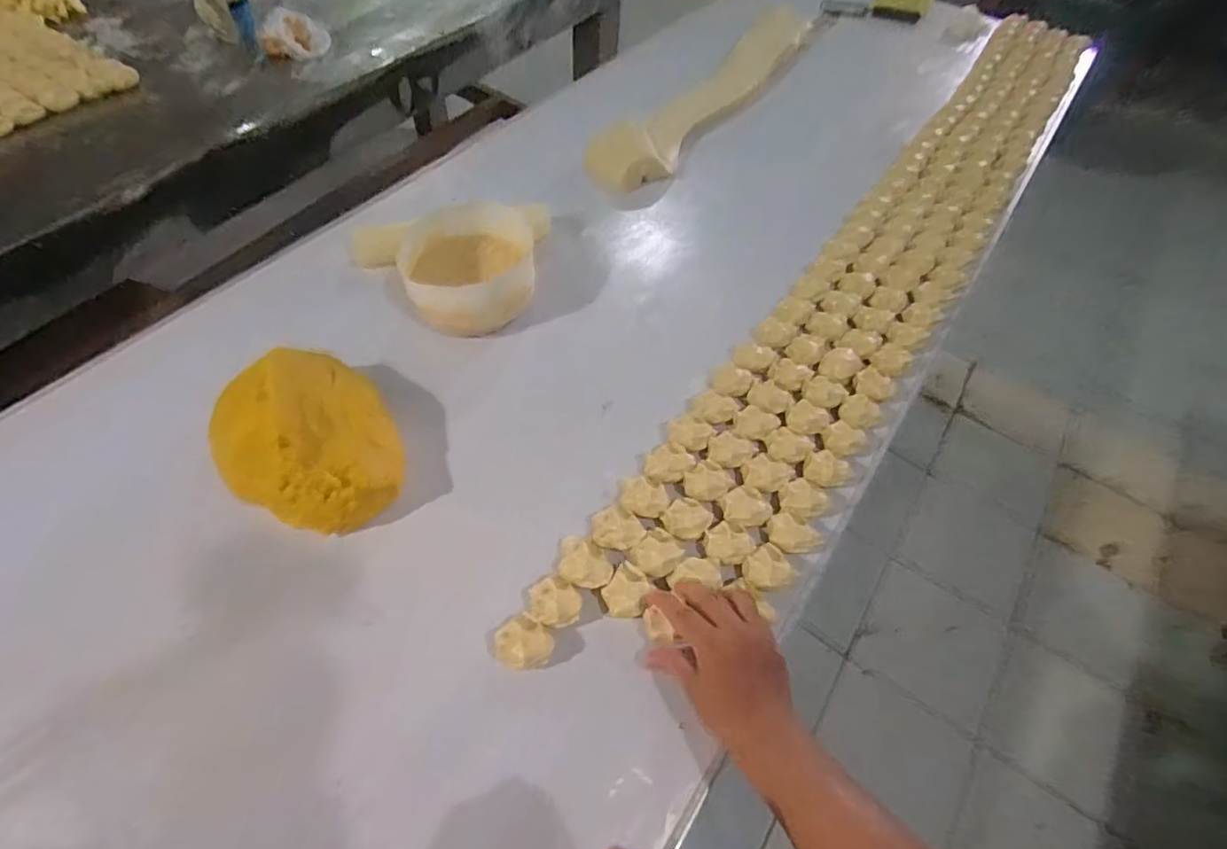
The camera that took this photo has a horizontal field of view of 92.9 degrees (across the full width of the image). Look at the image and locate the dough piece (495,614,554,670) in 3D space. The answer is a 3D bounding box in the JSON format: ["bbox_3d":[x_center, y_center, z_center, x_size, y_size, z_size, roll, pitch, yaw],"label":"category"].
[{"bbox_3d":[-0.082,0.201,0.538,0.050,0.033,0.048,2,57,-2],"label":"dough piece"}]

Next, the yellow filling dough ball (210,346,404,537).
[{"bbox_3d":[-0.316,0.020,0.609,0.171,0.107,0.187,-29,63,-20],"label":"yellow filling dough ball"}]

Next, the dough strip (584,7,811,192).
[{"bbox_3d":[0.194,-0.648,1.107,0.114,0.051,0.778,28,60,14],"label":"dough strip"}]

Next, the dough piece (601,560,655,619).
[{"bbox_3d":[0.014,0.164,0.570,0.044,0.031,0.051,33,61,17],"label":"dough piece"}]

